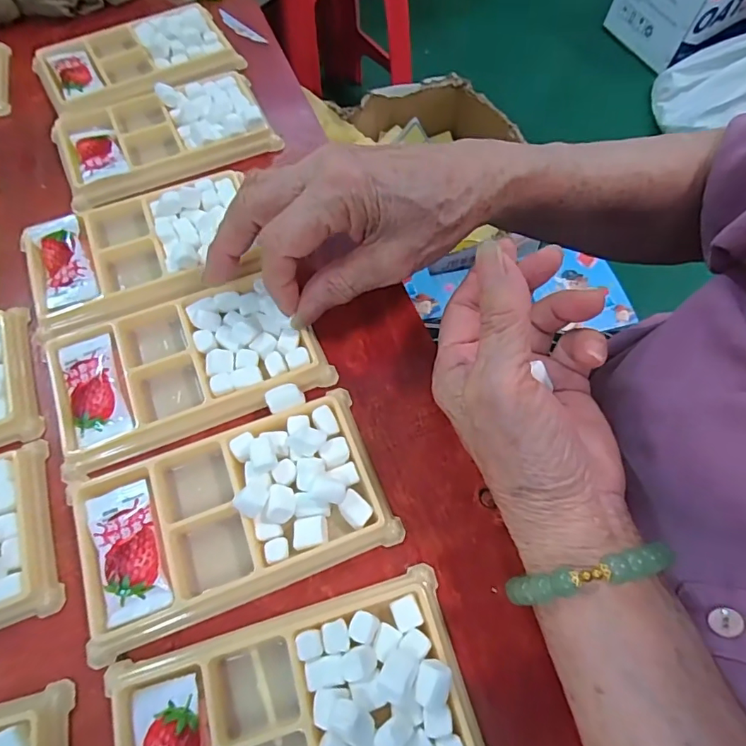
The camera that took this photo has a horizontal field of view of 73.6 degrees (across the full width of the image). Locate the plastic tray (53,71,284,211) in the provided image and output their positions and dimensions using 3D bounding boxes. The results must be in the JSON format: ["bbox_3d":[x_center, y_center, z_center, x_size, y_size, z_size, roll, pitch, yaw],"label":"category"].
[{"bbox_3d":[-0.141,-0.163,0.333,0.133,0.019,0.082,-24,67,-13],"label":"plastic tray"}]

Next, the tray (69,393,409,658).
[{"bbox_3d":[-0.062,0.060,0.220,0.130,0.014,0.074,-20,66,-12],"label":"tray"}]

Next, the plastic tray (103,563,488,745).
[{"bbox_3d":[-0.029,0.132,0.187,0.136,0.017,0.074,-14,65,-9],"label":"plastic tray"}]

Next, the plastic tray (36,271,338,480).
[{"bbox_3d":[-0.100,-0.007,0.261,0.137,0.017,0.083,-19,66,-11],"label":"plastic tray"}]

